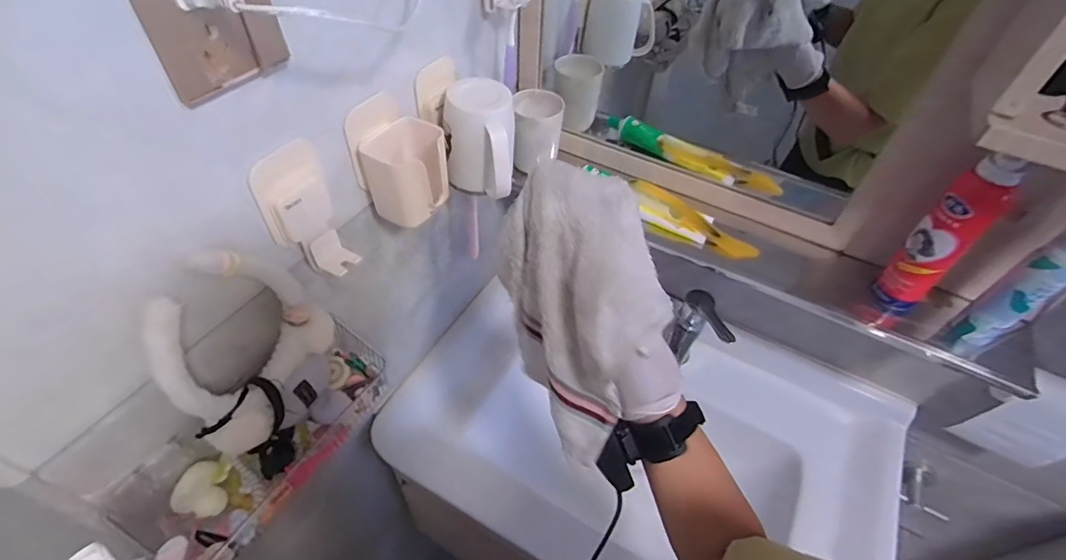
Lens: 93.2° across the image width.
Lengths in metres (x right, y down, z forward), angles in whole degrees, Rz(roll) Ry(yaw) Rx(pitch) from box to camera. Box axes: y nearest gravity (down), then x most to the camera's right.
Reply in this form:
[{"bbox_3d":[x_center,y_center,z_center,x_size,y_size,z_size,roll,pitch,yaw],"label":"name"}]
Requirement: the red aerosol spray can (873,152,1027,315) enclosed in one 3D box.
[{"bbox_3d":[0.425,-0.044,0.523,0.045,0.203,0.049,2,49,-2],"label":"red aerosol spray can"}]

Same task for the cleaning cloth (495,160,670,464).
[{"bbox_3d":[0.046,0.027,0.409,0.133,0.241,0.075,-14,7,34],"label":"cleaning cloth"}]

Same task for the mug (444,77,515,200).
[{"bbox_3d":[-0.060,-0.150,0.562,0.078,0.113,0.087,0,49,-4],"label":"mug"}]

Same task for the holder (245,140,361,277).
[{"bbox_3d":[-0.197,-0.058,0.457,0.048,0.117,0.069,27,53,19],"label":"holder"}]

